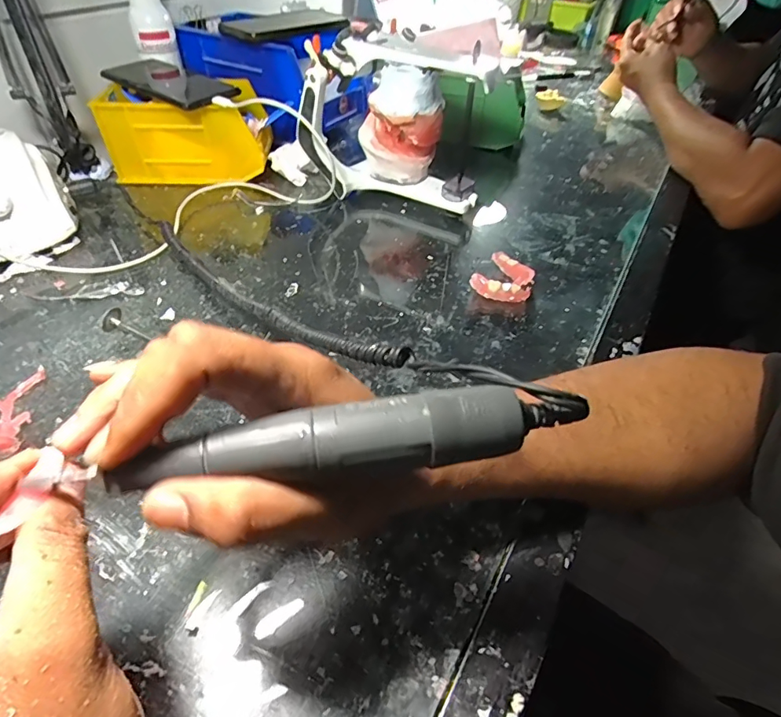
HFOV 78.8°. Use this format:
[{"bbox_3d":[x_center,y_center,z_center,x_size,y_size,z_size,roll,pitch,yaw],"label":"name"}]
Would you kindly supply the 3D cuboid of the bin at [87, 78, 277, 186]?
[{"bbox_3d":[-0.235,-0.265,0.565,0.172,0.088,0.093,-1,45,-4],"label":"bin"}]

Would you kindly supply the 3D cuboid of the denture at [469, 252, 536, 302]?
[{"bbox_3d":[0.106,-0.074,0.437,0.050,0.017,0.059,20,47,17],"label":"denture"}]

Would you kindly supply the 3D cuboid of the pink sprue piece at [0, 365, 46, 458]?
[{"bbox_3d":[-0.244,0.032,0.308,0.042,0.018,0.065,-27,52,-27],"label":"pink sprue piece"}]

